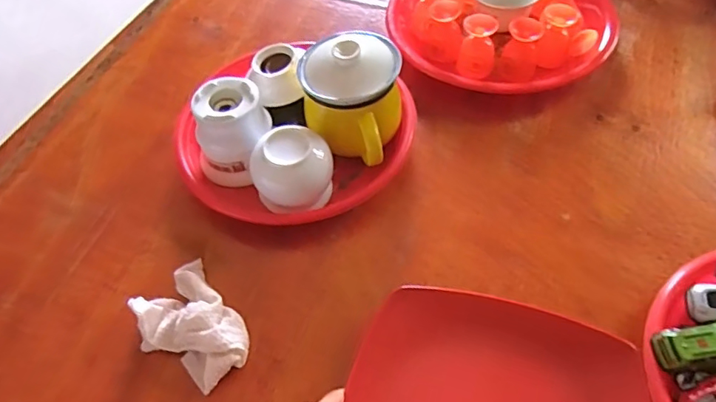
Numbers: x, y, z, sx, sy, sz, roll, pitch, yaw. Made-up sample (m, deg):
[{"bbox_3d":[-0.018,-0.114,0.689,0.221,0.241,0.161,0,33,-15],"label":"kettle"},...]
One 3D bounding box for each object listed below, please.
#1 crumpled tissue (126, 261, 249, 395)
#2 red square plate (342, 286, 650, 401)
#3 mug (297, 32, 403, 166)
[{"bbox_3d":[-0.137,0.100,0.419,0.069,0.035,0.102,-37,60,-19],"label":"crumpled tissue"},{"bbox_3d":[0.093,0.165,0.360,0.200,0.020,0.206,7,56,10],"label":"red square plate"},{"bbox_3d":[-0.009,-0.095,0.500,0.093,0.109,0.102,14,58,14],"label":"mug"}]

